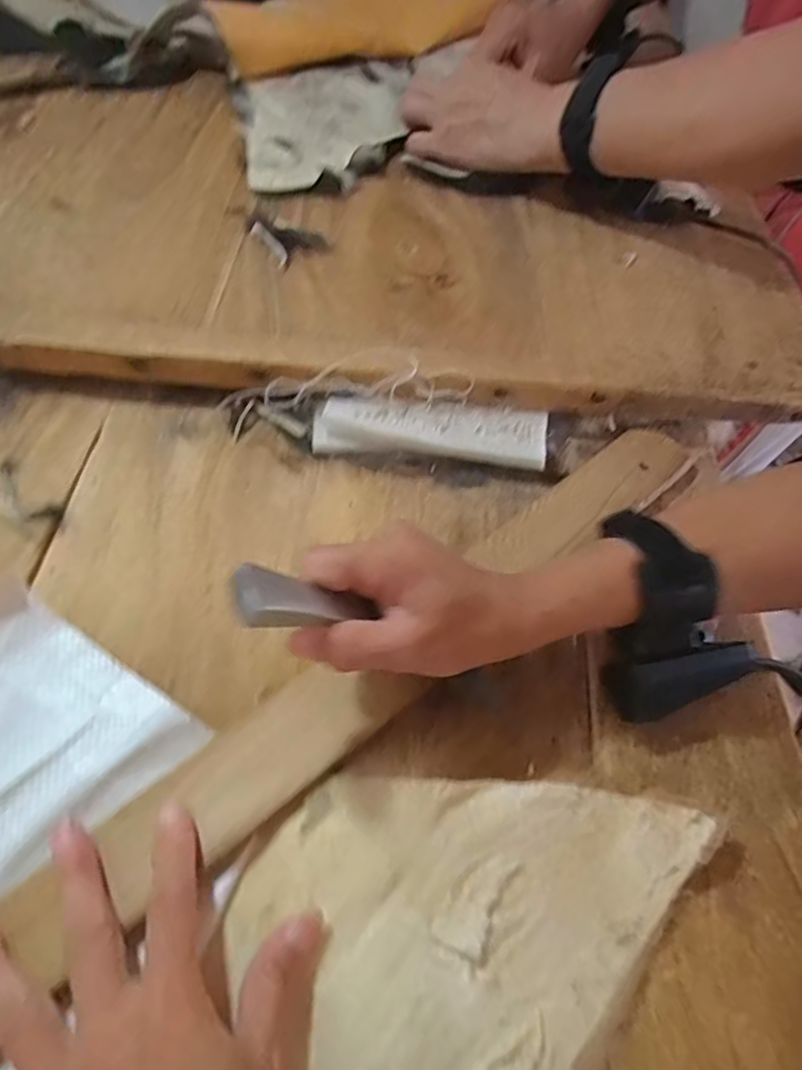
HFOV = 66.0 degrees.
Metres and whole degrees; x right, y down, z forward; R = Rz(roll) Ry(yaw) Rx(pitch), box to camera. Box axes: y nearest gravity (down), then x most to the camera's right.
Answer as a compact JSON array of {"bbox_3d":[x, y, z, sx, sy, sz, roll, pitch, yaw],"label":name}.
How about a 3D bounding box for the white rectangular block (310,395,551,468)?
[{"bbox_3d":[0.020,-0.068,0.407,0.150,0.025,0.043,4,59,-1],"label":"white rectangular block"}]

